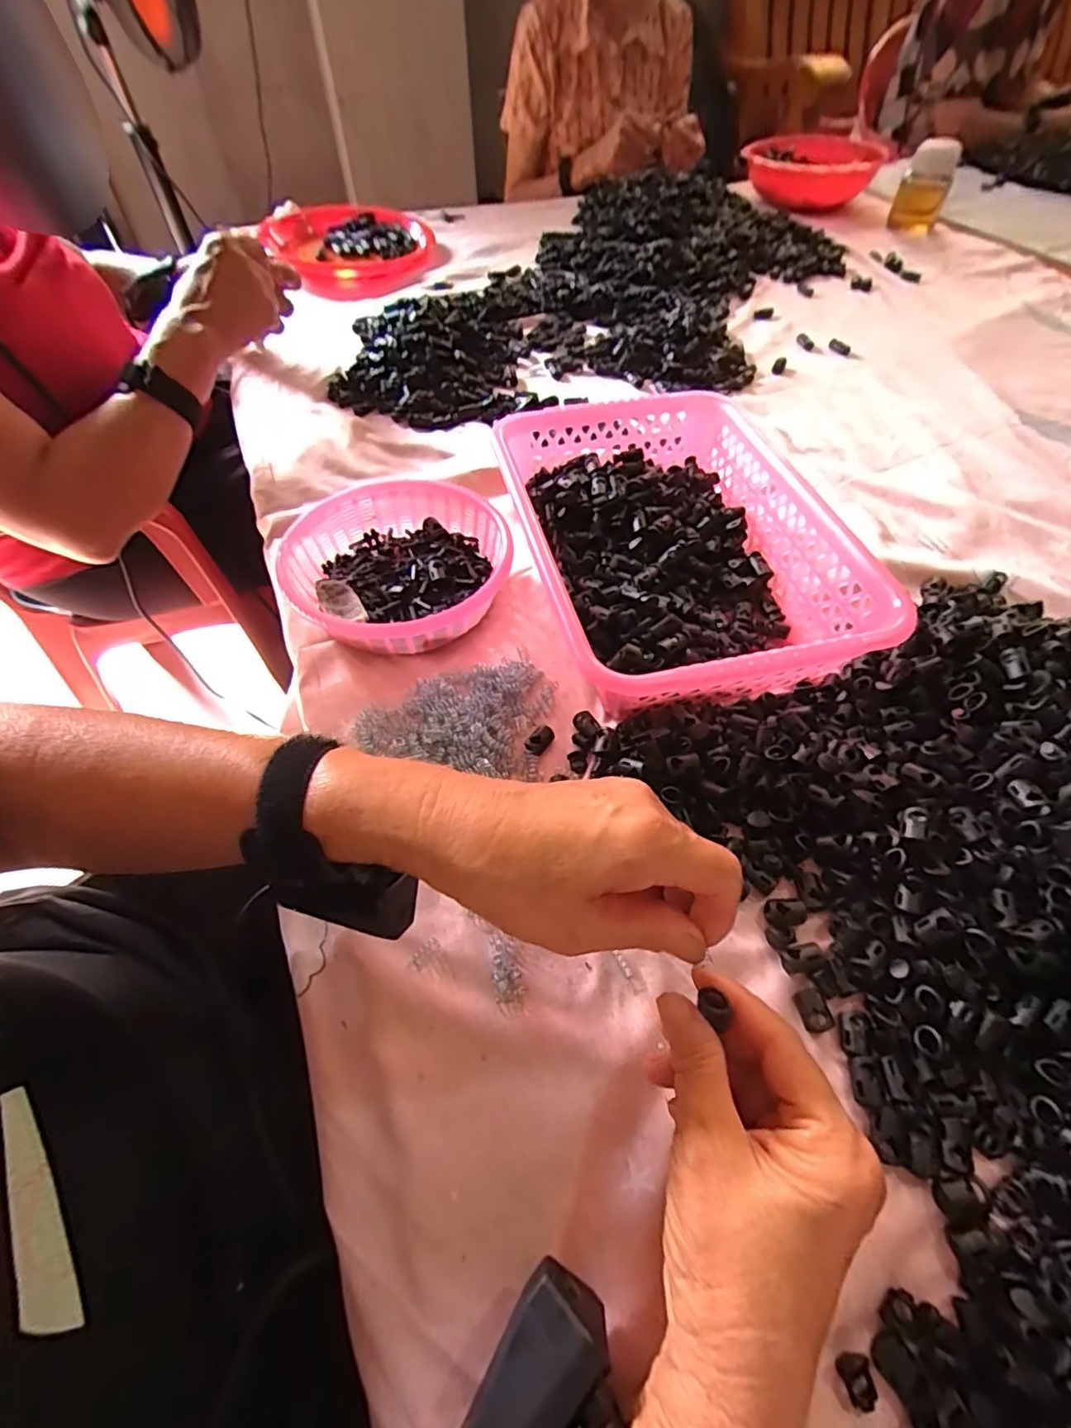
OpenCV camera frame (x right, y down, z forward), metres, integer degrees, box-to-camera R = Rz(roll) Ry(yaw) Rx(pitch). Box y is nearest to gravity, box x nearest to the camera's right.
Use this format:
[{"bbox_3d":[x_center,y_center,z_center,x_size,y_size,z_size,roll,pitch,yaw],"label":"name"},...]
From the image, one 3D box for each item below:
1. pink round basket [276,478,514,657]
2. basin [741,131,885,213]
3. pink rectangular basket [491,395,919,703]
[{"bbox_3d":[-0.104,-0.111,0.445,0.160,0.049,0.163,0,56,0],"label":"pink round basket"},{"bbox_3d":[0.495,-0.985,1.038,0.223,0.056,0.262,15,57,10],"label":"basin"},{"bbox_3d":[0.102,-0.128,0.442,0.204,0.076,0.301,-12,56,-8],"label":"pink rectangular basket"}]

